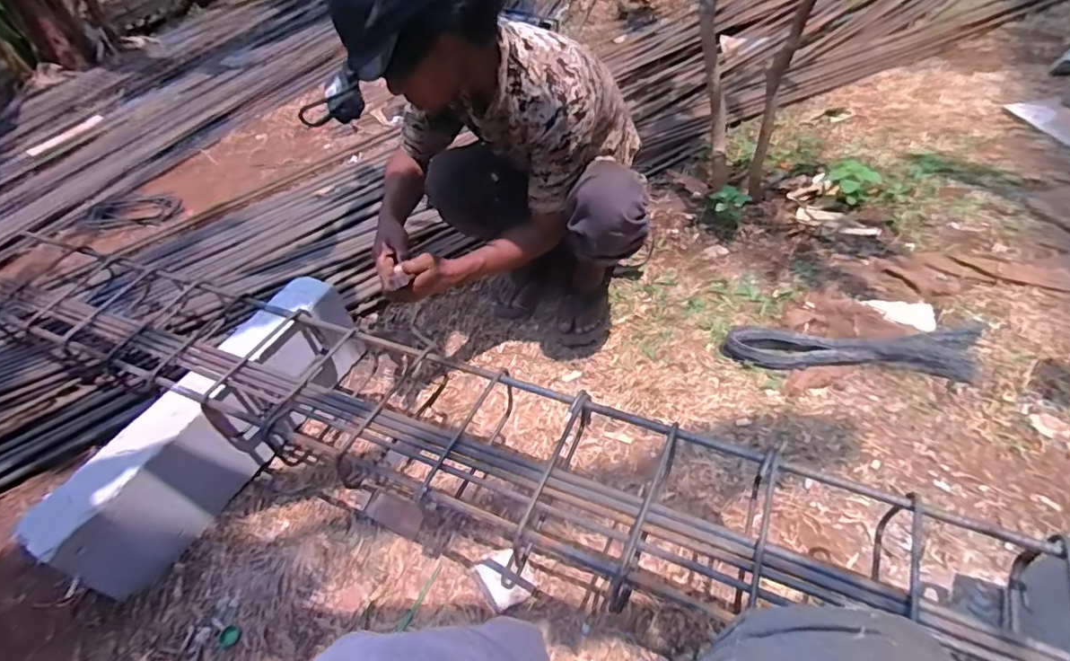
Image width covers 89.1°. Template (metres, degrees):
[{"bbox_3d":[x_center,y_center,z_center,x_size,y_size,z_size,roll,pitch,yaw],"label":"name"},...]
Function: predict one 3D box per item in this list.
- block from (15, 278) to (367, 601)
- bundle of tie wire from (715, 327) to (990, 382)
[{"bbox_3d":[-0.557,0.168,0.999,0.140,0.220,0.595,21,53,24],"label":"block"},{"bbox_3d":[0.610,0.031,1.035,0.471,0.083,0.109,0,47,12],"label":"bundle of tie wire"}]

